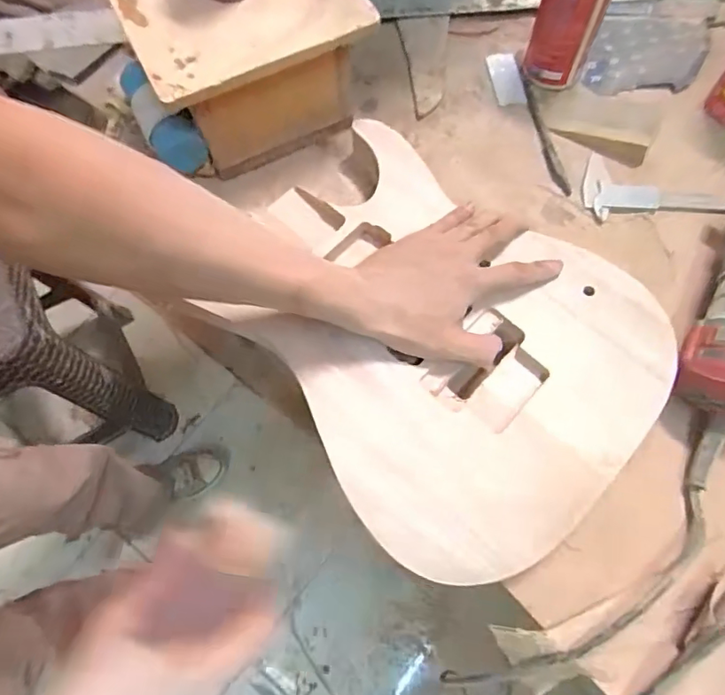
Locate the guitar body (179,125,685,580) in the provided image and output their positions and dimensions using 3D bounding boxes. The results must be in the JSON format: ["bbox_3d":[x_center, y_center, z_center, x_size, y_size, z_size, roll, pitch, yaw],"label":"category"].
[{"bbox_3d":[0.051,-0.008,0.444,0.348,0.040,0.291,34,72,17],"label":"guitar body"}]

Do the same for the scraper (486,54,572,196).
[{"bbox_3d":[0.178,-0.249,0.579,0.037,0.013,0.198,-12,69,-2],"label":"scraper"}]

